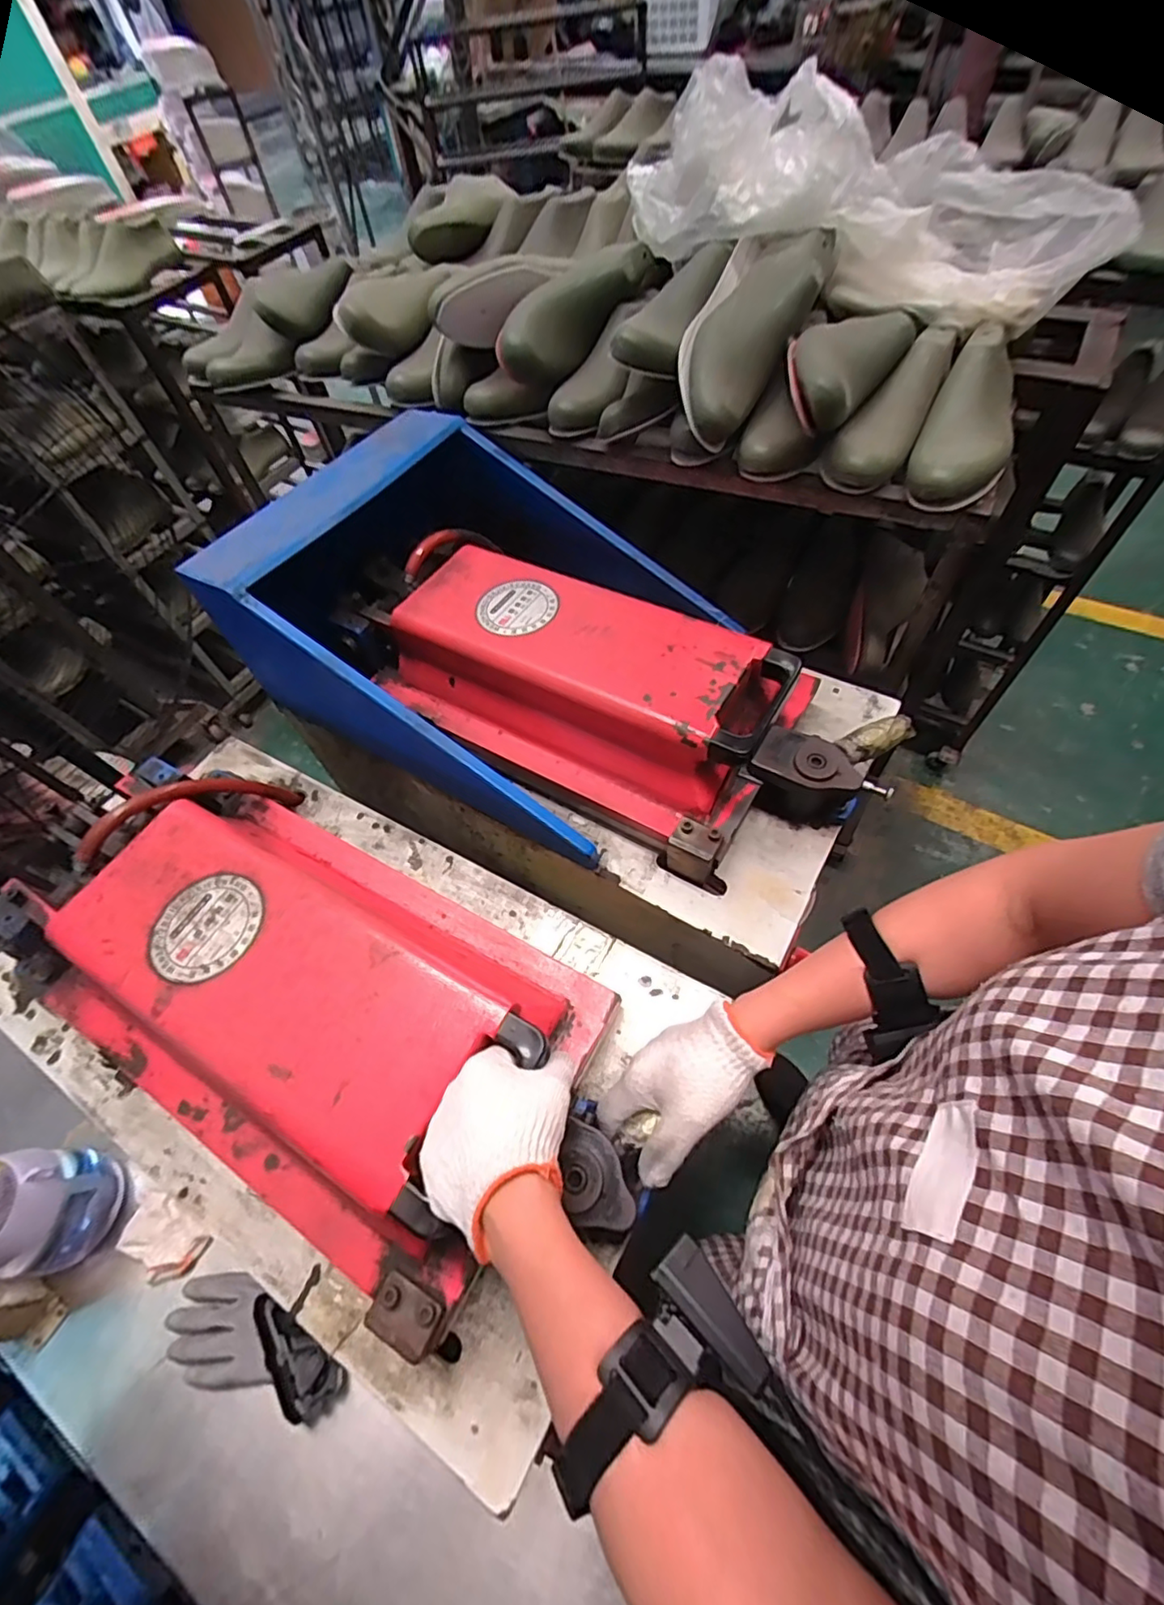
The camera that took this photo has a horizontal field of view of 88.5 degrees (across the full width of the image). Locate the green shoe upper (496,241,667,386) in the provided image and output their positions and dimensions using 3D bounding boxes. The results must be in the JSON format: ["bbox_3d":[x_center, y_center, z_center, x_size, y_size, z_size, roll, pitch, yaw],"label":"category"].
[{"bbox_3d":[0.007,-0.646,0.779,0.080,0.081,0.295,34,67,22],"label":"green shoe upper"}]

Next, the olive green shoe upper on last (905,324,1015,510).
[{"bbox_3d":[0.427,-0.421,0.652,0.090,0.072,0.263,22,63,17],"label":"olive green shoe upper on last"}]

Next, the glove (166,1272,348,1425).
[{"bbox_3d":[-0.313,0.520,0.578,0.185,0.029,0.080,11,60,11],"label":"glove"}]

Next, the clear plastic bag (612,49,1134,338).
[{"bbox_3d":[0.325,-0.689,0.684,0.526,0.171,0.221,1,59,5],"label":"clear plastic bag"}]

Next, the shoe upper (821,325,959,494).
[{"bbox_3d":[0.349,-0.448,0.673,0.079,0.072,0.238,25,64,18],"label":"shoe upper"}]

